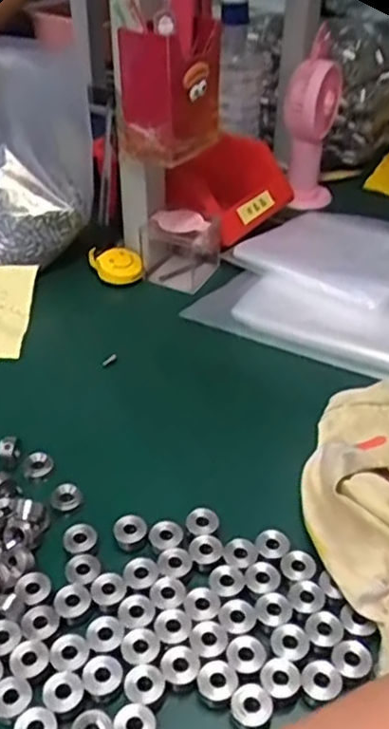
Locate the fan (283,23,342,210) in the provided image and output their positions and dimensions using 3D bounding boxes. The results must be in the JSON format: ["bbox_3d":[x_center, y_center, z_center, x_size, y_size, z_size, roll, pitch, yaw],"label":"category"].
[{"bbox_3d":[0.130,-0.266,0.782,0.062,0.168,0.070,7,40,7],"label":"fan"}]

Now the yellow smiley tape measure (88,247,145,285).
[{"bbox_3d":[-0.073,-0.095,0.660,0.055,0.018,0.037,21,44,22],"label":"yellow smiley tape measure"}]

